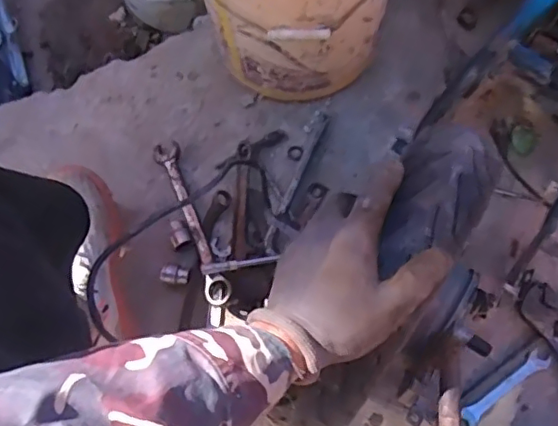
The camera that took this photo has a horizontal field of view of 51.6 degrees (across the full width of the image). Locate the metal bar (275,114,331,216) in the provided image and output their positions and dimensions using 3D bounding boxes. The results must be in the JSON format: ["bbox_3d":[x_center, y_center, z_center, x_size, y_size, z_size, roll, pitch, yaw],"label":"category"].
[{"bbox_3d":[0.038,-0.073,0.861,0.013,0.017,0.180,22,74,8],"label":"metal bar"}]

